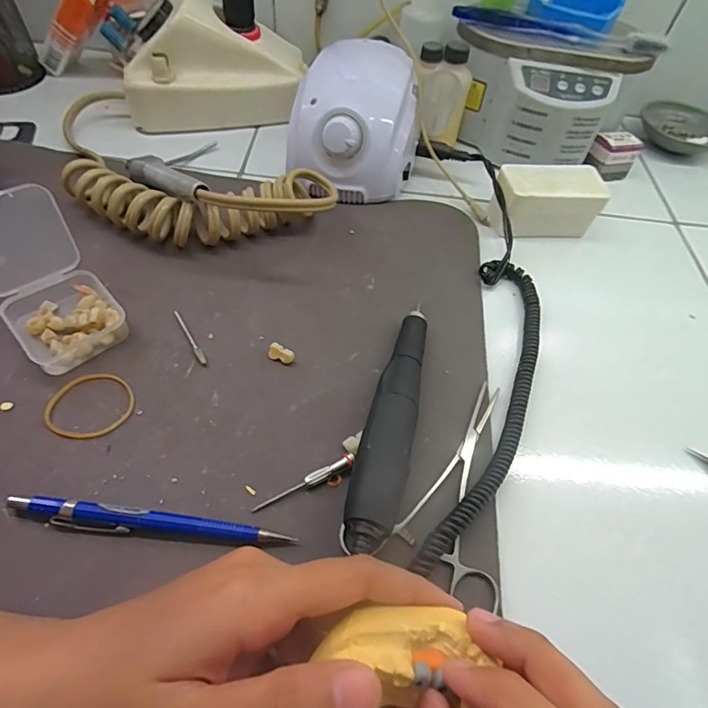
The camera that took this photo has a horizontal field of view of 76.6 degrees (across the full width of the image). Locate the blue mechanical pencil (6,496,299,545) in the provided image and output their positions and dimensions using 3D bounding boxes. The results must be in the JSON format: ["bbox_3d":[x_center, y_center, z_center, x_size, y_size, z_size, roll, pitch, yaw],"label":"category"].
[{"bbox_3d":[-0.099,0.083,0.220,0.135,0.010,0.012,8,55,0],"label":"blue mechanical pencil"}]

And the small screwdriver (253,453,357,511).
[{"bbox_3d":[-0.026,0.069,0.239,0.058,0.007,0.006,-23,60,-20],"label":"small screwdriver"}]

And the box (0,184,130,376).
[{"bbox_3d":[-0.180,-0.043,0.257,0.055,0.073,0.073,-32,64,-25],"label":"box"}]

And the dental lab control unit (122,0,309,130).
[{"bbox_3d":[-0.127,-0.269,0.414,0.161,0.087,0.073,-9,56,-11],"label":"dental lab control unit"}]

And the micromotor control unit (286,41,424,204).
[{"bbox_3d":[0.002,-0.196,0.383,0.106,0.076,0.134,12,55,3],"label":"micromotor control unit"}]

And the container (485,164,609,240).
[{"bbox_3d":[0.160,-0.128,0.373,0.084,0.040,0.048,-4,55,-8],"label":"container"}]

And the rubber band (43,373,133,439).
[{"bbox_3d":[-0.150,0.027,0.255,0.046,0.004,0.041,3,55,-4],"label":"rubber band"}]

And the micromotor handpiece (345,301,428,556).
[{"bbox_3d":[0.023,0.034,0.257,0.026,0.026,0.156,14,55,5],"label":"micromotor handpiece"}]

